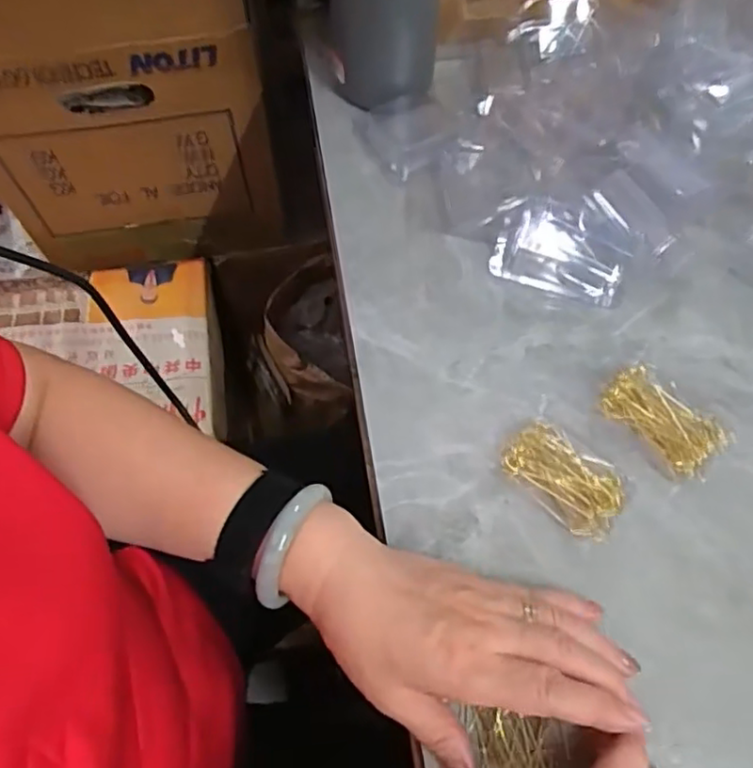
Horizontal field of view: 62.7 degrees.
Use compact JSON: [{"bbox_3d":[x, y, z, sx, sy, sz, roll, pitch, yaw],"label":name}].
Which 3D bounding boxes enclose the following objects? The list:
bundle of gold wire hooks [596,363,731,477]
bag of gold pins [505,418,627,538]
[{"bbox_3d":[0.178,0.022,0.382,0.072,0.011,0.042,41,70,18],"label":"bundle of gold wire hooks"},{"bbox_3d":[0.111,0.055,0.366,0.043,0.015,0.071,-38,70,-18],"label":"bag of gold pins"}]

